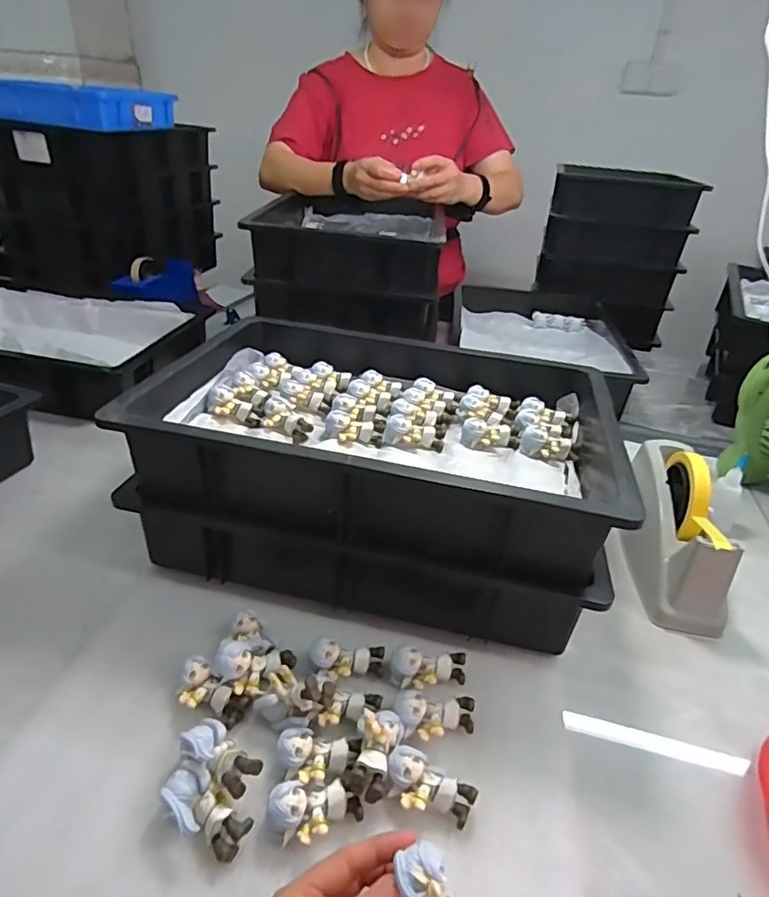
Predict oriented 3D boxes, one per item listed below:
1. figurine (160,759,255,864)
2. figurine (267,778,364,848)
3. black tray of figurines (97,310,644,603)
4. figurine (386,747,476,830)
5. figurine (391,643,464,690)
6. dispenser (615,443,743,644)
[{"bbox_3d":[-0.119,0.238,0.363,0.064,0.027,0.031,25,37,29],"label":"figurine"},{"bbox_3d":[-0.045,0.238,0.367,0.058,0.027,0.033,-10,34,-22],"label":"figurine"},{"bbox_3d":[0.005,-0.035,0.593,0.437,0.095,0.323,10,32,8],"label":"black tray of figurines"},{"bbox_3d":[0.030,0.236,0.383,0.060,0.024,0.034,17,34,19],"label":"figurine"},{"bbox_3d":[0.037,0.184,0.465,0.062,0.022,0.031,3,31,-3],"label":"figurine"},{"bbox_3d":[0.312,0.077,0.599,0.072,0.123,0.210,8,32,5],"label":"dispenser"}]

